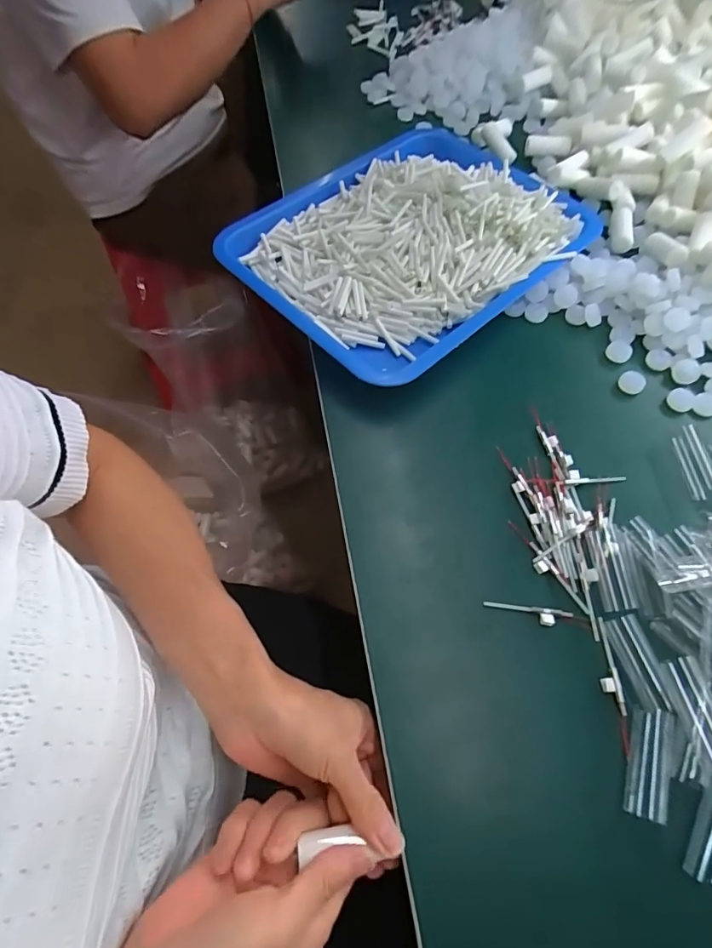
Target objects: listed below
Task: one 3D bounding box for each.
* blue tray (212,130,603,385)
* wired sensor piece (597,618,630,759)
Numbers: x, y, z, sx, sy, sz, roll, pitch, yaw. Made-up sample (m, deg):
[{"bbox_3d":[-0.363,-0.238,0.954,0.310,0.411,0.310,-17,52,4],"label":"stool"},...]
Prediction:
[{"bbox_3d":[0.055,-0.238,0.474,0.328,0.043,0.258,-39,69,-17],"label":"blue tray"},{"bbox_3d":[0.164,0.134,0.303,0.012,0.004,0.080,2,63,1],"label":"wired sensor piece"}]

